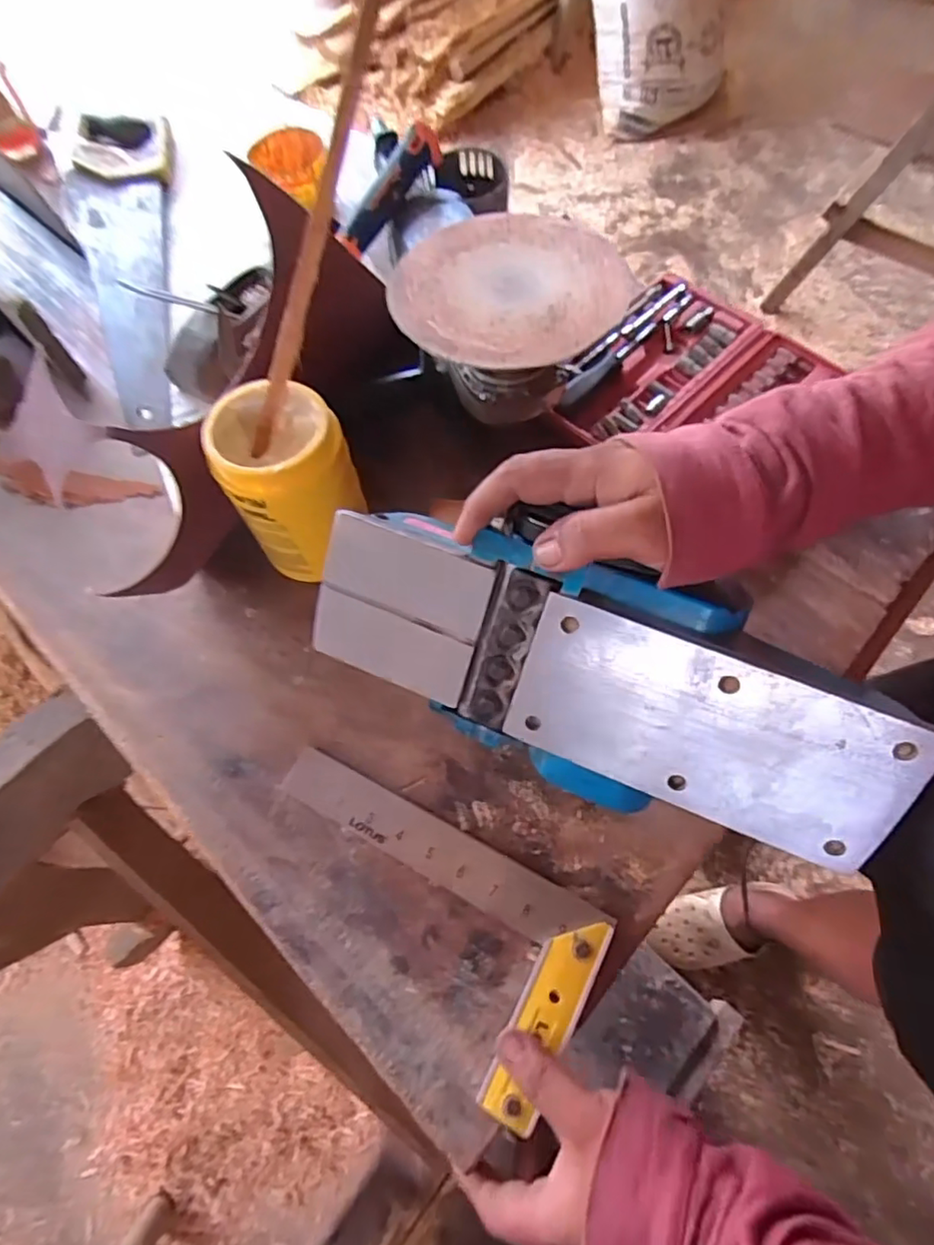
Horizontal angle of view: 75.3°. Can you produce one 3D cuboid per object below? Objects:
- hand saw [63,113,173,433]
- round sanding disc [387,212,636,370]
[{"bbox_3d":[-0.404,-0.437,0.718,0.136,0.029,0.524,-17,65,-4],"label":"hand saw"},{"bbox_3d":[0.030,-0.252,0.451,0.170,0.013,0.170,-1,66,2],"label":"round sanding disc"}]

